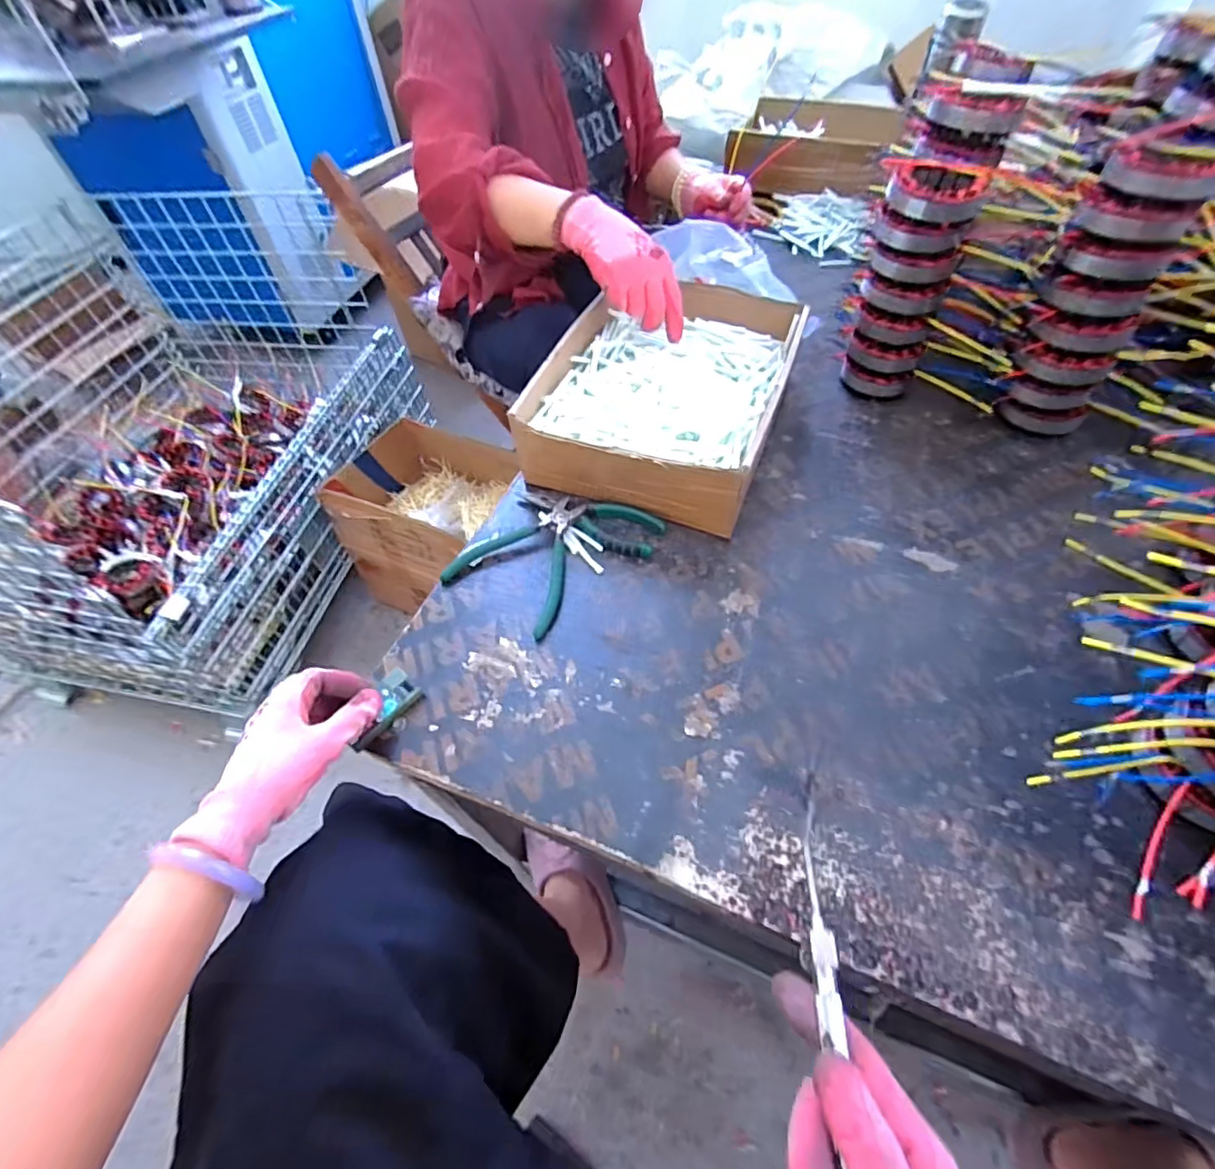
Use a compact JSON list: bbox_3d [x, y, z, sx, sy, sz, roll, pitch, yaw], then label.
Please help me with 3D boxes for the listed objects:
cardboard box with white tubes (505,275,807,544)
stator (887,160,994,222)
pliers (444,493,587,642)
[{"bbox_3d":[0.073,-0.218,0.633,0.234,0.093,0.314,19,58,17],"label":"cardboard box with white tubes"},{"bbox_3d":[0.318,-0.382,0.544,0.085,0.033,0.071,21,58,18],"label":"stator"},{"bbox_3d":[-0.070,-0.030,0.534,0.116,0.019,0.133,28,61,22],"label":"pliers"}]

